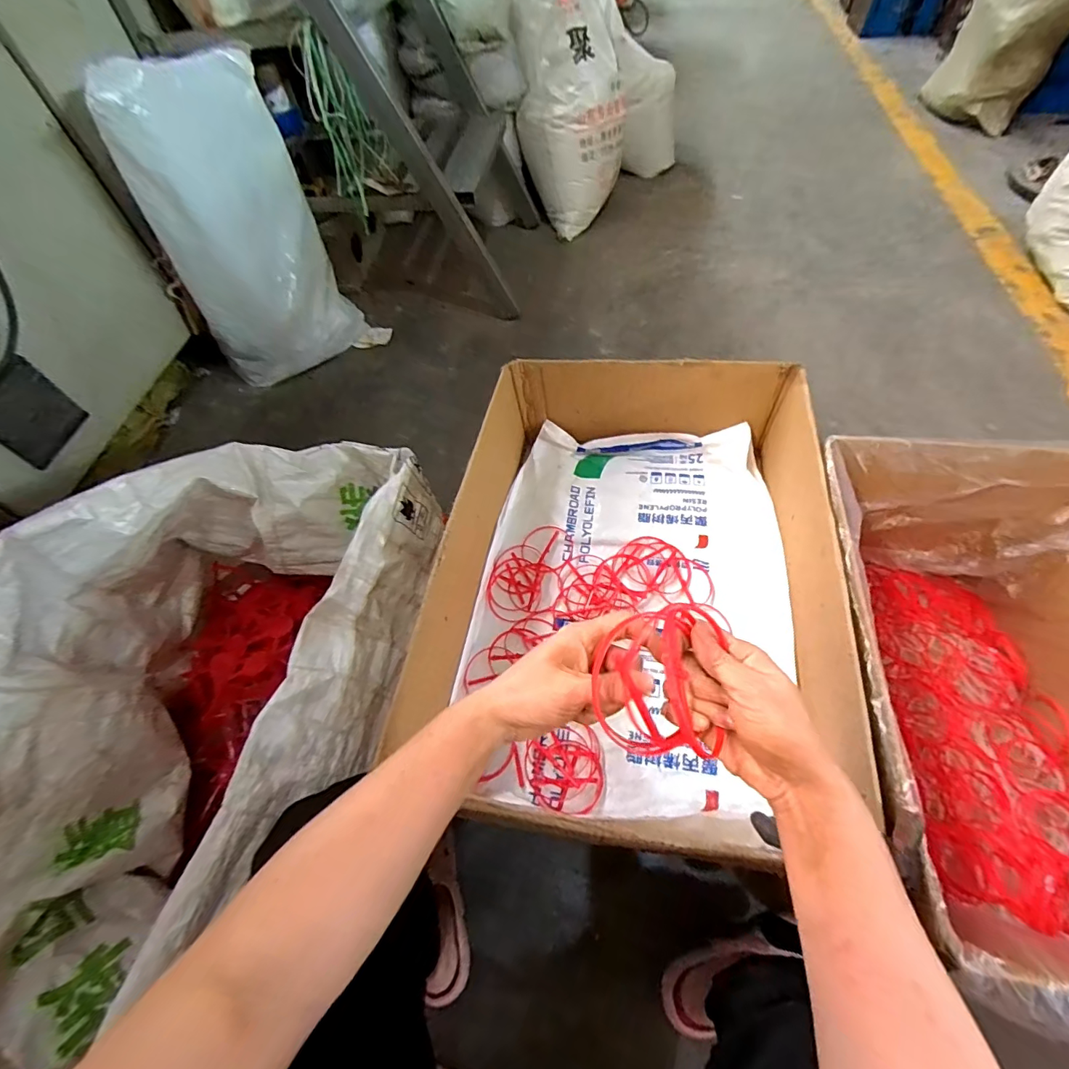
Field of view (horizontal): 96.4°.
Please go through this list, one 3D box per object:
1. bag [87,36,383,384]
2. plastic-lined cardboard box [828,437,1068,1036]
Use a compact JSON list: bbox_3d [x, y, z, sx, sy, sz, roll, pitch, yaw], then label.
[{"bbox_3d":[-0.636,-0.662,1.087,0.359,0.594,0.147,-39,64,-20],"label":"bag"},{"bbox_3d":[0.589,0.217,0.637,0.447,0.337,0.595,5,59,6],"label":"plastic-lined cardboard box"}]

